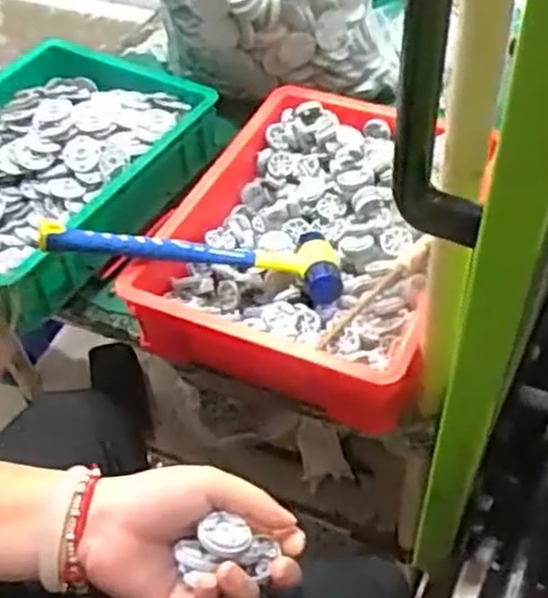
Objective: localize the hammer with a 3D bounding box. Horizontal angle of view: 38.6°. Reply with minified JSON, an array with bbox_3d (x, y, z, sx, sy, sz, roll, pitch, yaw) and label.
[{"bbox_3d":[-0.072,-0.046,0.712,0.271,0.044,0.076,6,47,-13],"label":"hammer"}]

